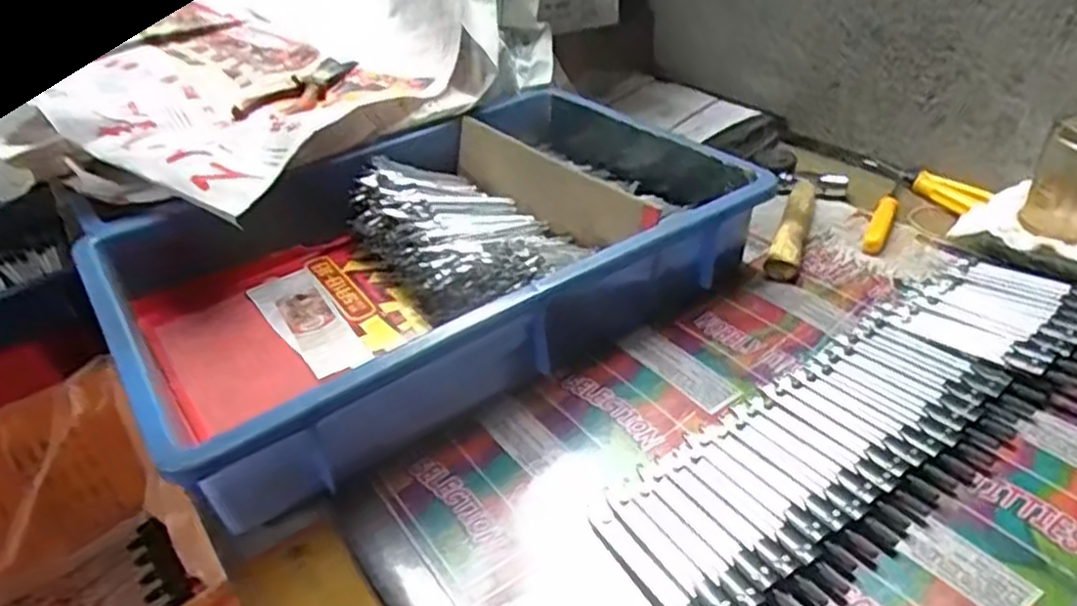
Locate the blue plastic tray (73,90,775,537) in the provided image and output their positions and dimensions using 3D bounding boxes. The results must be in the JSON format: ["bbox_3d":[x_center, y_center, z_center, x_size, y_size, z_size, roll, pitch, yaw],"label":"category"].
[{"bbox_3d":[-0.078,-0.042,0.559,0.431,0.086,0.298,-27,41,-25],"label":"blue plastic tray"}]

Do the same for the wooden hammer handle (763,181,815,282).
[{"bbox_3d":[0.207,-0.060,0.591,0.024,0.019,0.127,12,40,23],"label":"wooden hammer handle"}]

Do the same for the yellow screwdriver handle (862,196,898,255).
[{"bbox_3d":[0.275,-0.064,0.591,0.015,0.014,0.070,16,42,27],"label":"yellow screwdriver handle"}]

